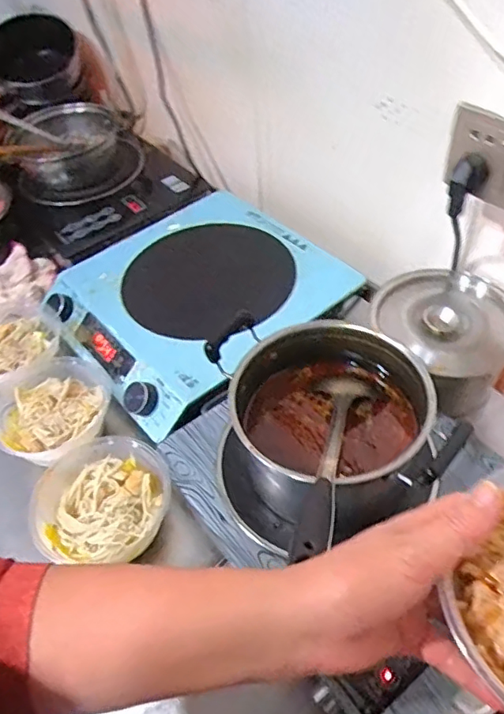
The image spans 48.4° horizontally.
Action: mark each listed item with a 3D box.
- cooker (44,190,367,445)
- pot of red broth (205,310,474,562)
[{"bbox_3d":[-0.077,-0.085,0.813,0.357,0.068,0.325,-35,54,-22],"label":"cooker"},{"bbox_3d":[0.069,0.075,0.549,0.196,0.130,0.191,-3,49,4],"label":"pot of red broth"}]

